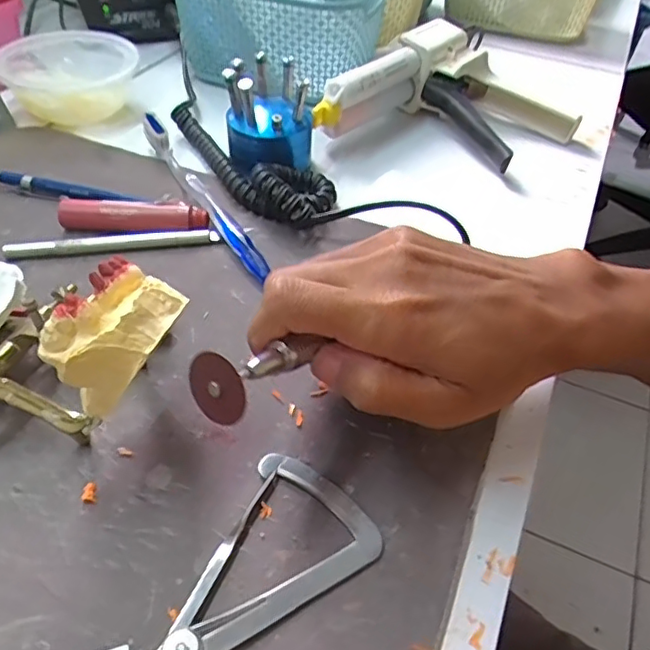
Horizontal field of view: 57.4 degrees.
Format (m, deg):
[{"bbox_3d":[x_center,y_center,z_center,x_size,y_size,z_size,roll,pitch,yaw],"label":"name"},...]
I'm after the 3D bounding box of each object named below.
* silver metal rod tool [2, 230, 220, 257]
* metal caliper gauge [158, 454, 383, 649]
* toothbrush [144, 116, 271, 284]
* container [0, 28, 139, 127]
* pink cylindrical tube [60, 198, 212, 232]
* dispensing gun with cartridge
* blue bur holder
[{"bbox_3d":[-0.123,-0.047,0.347,0.118,0.010,0.008,-6,47,-12],"label":"silver metal rod tool"},{"bbox_3d":[-0.016,0.093,0.219,0.057,0.006,0.094,20,47,13],"label":"metal caliper gauge"},{"bbox_3d":[-0.080,-0.085,0.378,0.013,0.022,0.176,-23,52,-25],"label":"toothbrush"},{"bbox_3d":[-0.203,-0.197,0.469,0.097,0.041,0.104,3,45,-3],"label":"container"},{"bbox_3d":[-0.115,-0.065,0.358,0.088,0.019,0.014,6,45,0],"label":"pink cylindrical tube"},{"bbox_3d":[0.097,-0.164,0.447,0.156,0.058,0.145,26,49,19],"label":"dispensing gun with cartridge"},{"bbox_3d":[-0.037,-0.146,0.410,0.057,0.067,0.052,3,45,-2],"label":"blue bur holder"}]

